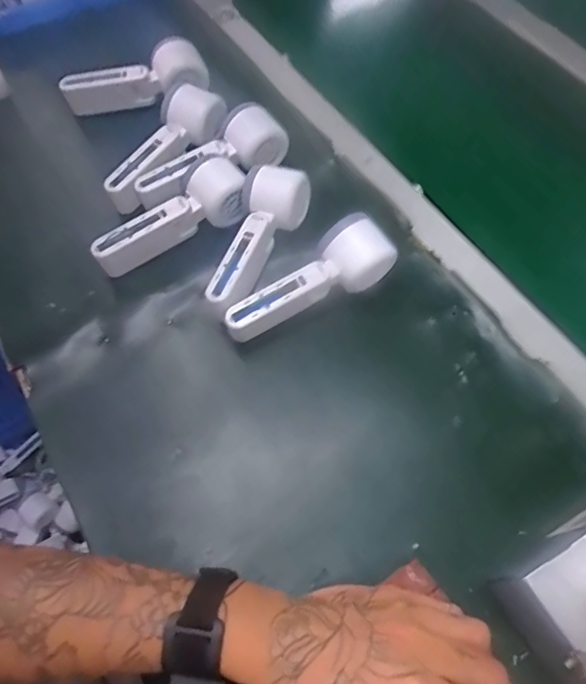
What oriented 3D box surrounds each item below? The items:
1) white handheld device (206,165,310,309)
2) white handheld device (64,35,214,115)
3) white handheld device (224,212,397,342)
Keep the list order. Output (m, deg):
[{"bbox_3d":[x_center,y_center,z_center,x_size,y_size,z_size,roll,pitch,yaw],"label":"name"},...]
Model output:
[{"bbox_3d":[-0.034,-0.093,0.494,0.056,0.060,0.148,16,63,9],"label":"white handheld device"},{"bbox_3d":[-0.172,-0.288,0.580,0.156,0.076,0.039,-16,63,-8],"label":"white handheld device"},{"bbox_3d":[0.011,-0.057,0.476,0.160,0.058,0.050,-25,64,-13],"label":"white handheld device"}]

